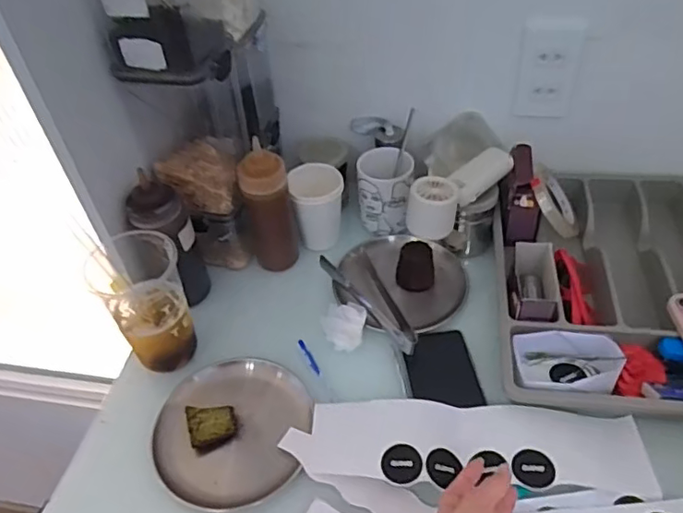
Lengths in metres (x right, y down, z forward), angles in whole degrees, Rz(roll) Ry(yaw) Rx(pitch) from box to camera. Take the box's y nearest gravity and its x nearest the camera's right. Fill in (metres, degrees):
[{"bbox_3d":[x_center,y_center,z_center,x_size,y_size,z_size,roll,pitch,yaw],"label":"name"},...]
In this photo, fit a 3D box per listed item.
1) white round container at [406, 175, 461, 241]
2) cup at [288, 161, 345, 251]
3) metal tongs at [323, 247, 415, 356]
[{"bbox_3d":[0.108,-0.058,0.667,0.055,0.059,0.050,-3,44,3],"label":"white round container"},{"bbox_3d":[-0.030,-0.067,0.772,0.067,0.104,0.064,-3,47,3],"label":"cup"},{"bbox_3d":[0.046,0.048,0.700,0.059,0.034,0.176,-30,51,-20],"label":"metal tongs"}]

